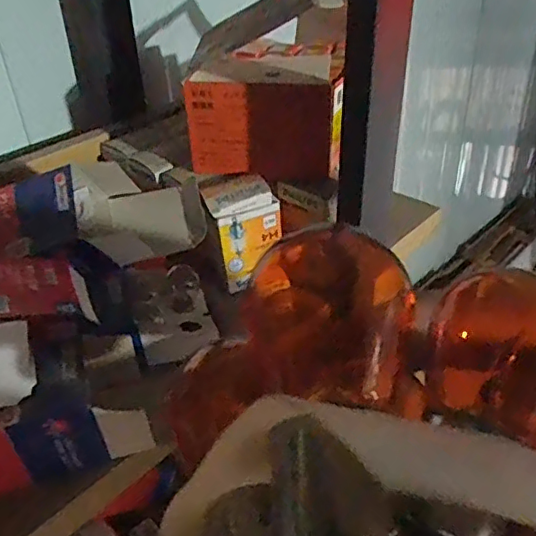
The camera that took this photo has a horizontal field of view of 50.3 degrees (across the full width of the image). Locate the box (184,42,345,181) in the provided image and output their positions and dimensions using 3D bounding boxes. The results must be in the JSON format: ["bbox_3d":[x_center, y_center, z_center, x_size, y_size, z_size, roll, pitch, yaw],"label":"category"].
[{"bbox_3d":[0.001,-0.126,0.461,0.111,0.094,0.096,1,34,6],"label":"box"}]

